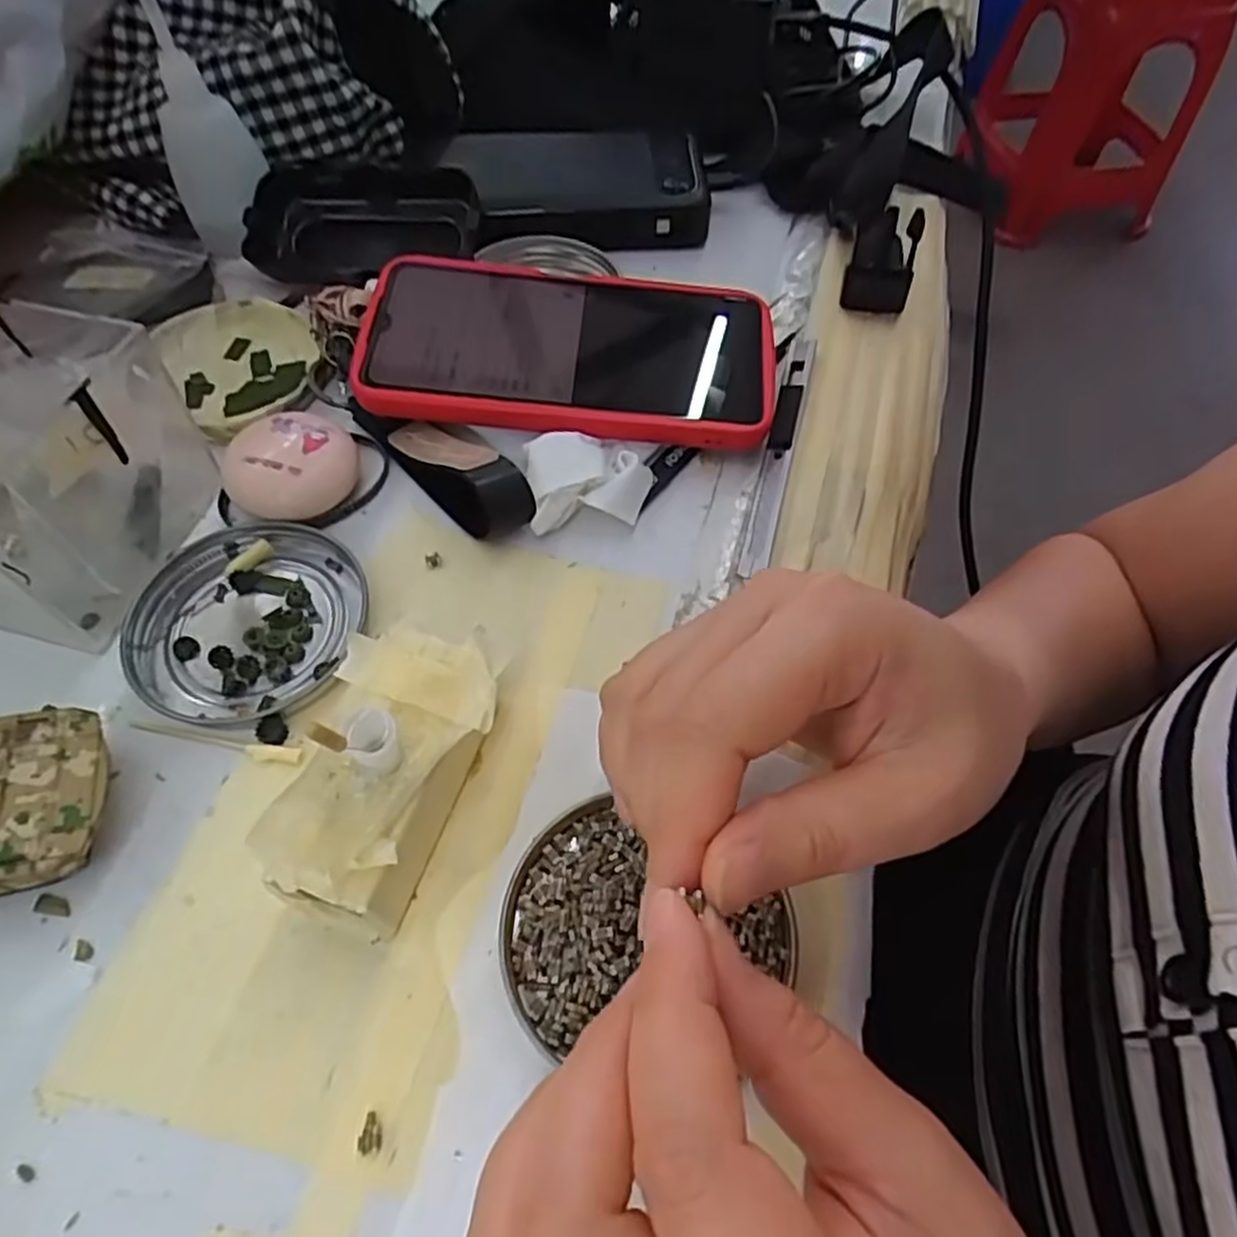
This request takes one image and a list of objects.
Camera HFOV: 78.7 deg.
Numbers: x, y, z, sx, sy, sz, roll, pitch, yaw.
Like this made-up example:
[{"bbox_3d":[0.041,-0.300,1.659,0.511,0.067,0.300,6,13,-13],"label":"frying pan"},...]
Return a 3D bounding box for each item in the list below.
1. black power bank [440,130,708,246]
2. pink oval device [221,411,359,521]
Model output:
[{"bbox_3d":[-0.022,-0.226,0.391,0.124,0.026,0.076,-7,59,-6],"label":"black power bank"},{"bbox_3d":[-0.125,-0.056,0.290,0.046,0.023,0.042,-11,59,-8],"label":"pink oval device"}]

